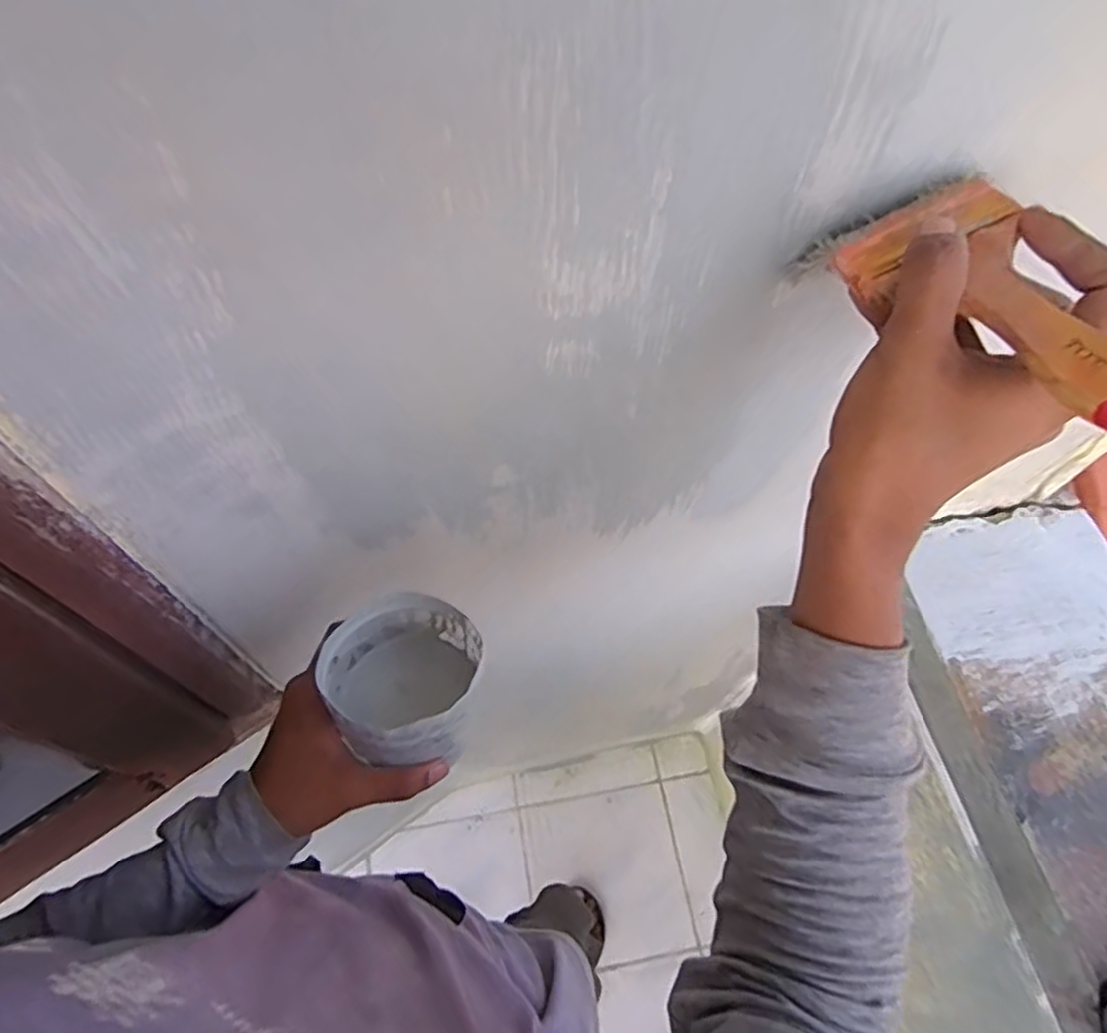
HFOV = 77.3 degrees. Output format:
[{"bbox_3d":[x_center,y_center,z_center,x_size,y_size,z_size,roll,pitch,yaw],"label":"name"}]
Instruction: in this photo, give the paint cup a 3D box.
[{"bbox_3d":[-0.088,0.101,0.425,0.087,0.081,0.084,1,62,-2],"label":"paint cup"}]

